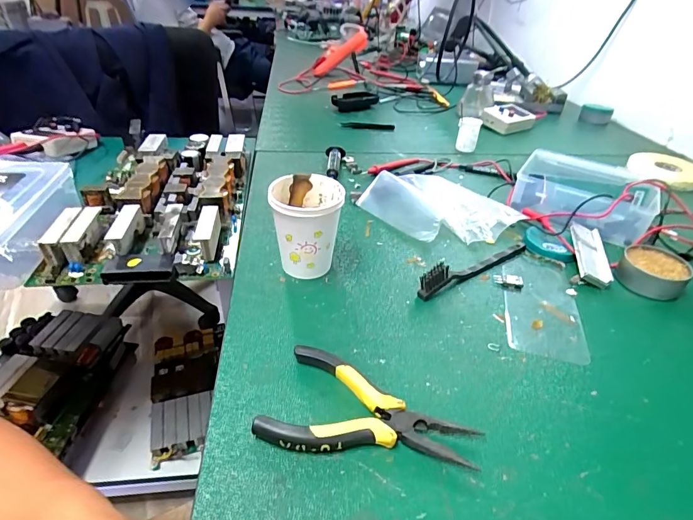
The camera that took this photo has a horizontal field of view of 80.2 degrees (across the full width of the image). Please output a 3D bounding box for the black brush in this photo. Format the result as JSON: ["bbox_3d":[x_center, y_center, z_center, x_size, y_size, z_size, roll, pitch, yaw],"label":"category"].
[{"bbox_3d":[0.143,0.001,0.444,0.162,0.033,0.014,-19,43,-27],"label":"black brush"}]

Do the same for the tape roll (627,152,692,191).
[{"bbox_3d":[0.539,-0.153,0.694,0.112,0.018,0.112,2,37,-2],"label":"tape roll"}]

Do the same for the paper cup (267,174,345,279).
[{"bbox_3d":[-0.040,-0.031,0.426,0.067,0.094,0.072,2,37,-2],"label":"paper cup"}]

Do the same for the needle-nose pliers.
[{"bbox_3d":[0.015,0.108,0.306,0.148,0.018,0.078,6,37,4],"label":"needle-nose pliers"}]

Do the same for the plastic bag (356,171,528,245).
[{"bbox_3d":[0.120,-0.074,0.546,0.139,0.031,0.171,-25,45,-32],"label":"plastic bag"}]

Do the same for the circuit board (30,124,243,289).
[{"bbox_3d":[-0.235,-0.098,0.544,0.190,0.039,0.375,-3,37,-8],"label":"circuit board"}]

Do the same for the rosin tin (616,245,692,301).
[{"bbox_3d":[0.335,0.012,0.452,0.061,0.029,0.059,2,37,-2],"label":"rosin tin"}]

